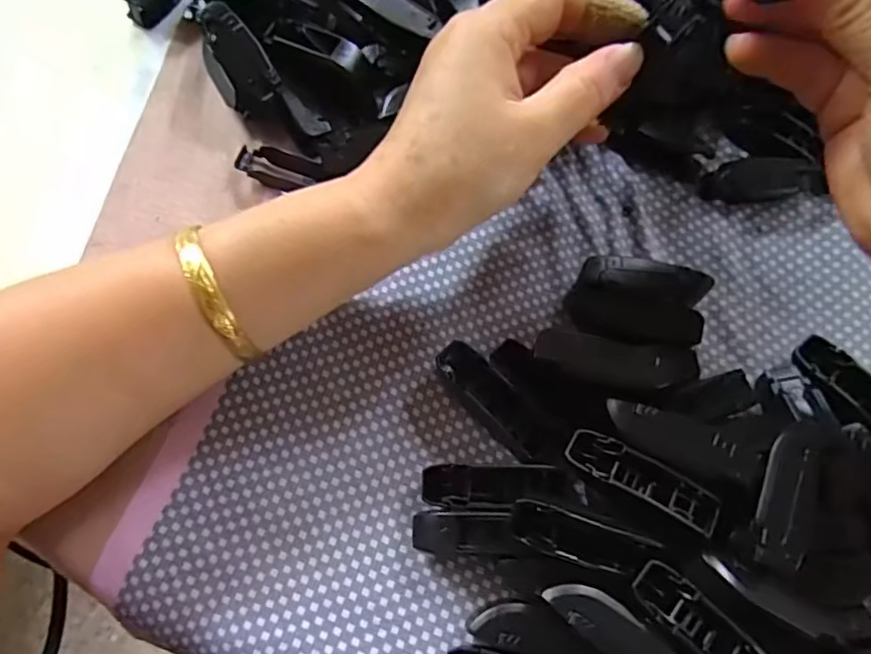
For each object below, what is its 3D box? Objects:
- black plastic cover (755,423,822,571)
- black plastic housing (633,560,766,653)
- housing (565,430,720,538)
[{"bbox_3d":[0.126,0.059,0.215,0.017,0.004,0.051,20,74,5],"label":"black plastic cover"},{"bbox_3d":[0.091,0.102,0.202,0.056,0.008,0.016,41,77,10],"label":"black plastic housing"},{"bbox_3d":[0.075,0.055,0.219,0.054,0.015,0.016,29,75,7],"label":"housing"}]

